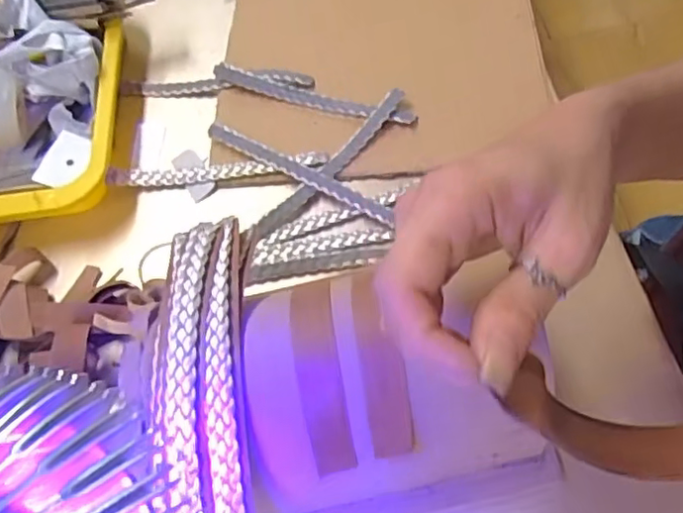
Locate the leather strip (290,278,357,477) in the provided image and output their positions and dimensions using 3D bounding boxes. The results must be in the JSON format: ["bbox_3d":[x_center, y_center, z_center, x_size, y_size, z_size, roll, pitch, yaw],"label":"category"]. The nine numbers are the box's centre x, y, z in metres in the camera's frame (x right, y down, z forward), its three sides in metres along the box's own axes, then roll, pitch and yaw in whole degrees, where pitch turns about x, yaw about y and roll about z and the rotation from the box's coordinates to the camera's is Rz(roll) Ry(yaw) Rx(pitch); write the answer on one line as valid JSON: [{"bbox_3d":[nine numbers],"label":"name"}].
[{"bbox_3d":[-0.011,0.059,0.304,0.022,0.017,0.092,-9,79,-2],"label":"leather strip"}]

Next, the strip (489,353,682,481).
[{"bbox_3d":[0.114,0.060,0.218,0.140,0.038,0.031,6,60,-17],"label":"strip"}]

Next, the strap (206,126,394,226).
[{"bbox_3d":[-0.032,-0.066,0.469,0.164,0.013,0.017,28,66,17],"label":"strap"}]

